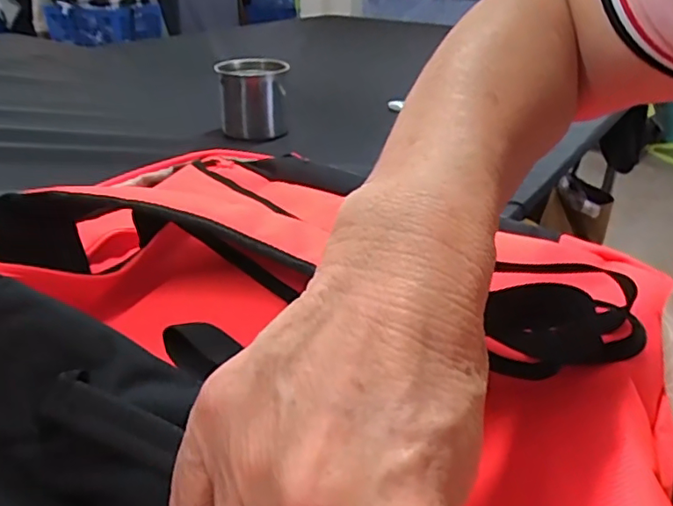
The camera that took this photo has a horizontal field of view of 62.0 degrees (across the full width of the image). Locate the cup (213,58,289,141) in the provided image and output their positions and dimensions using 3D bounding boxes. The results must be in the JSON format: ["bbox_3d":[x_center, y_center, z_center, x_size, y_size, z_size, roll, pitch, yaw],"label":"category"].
[{"bbox_3d":[-0.122,-0.226,0.818,0.089,0.096,0.110,3,29,4],"label":"cup"}]

